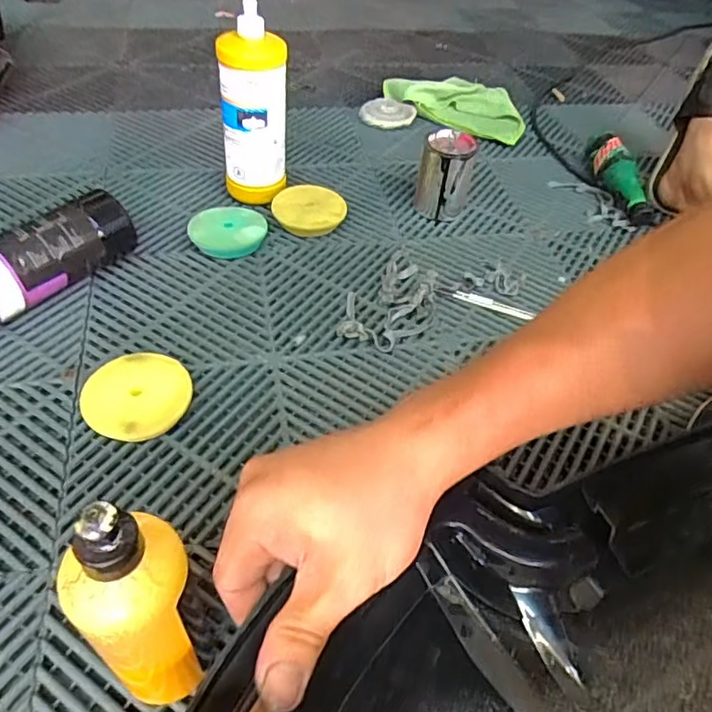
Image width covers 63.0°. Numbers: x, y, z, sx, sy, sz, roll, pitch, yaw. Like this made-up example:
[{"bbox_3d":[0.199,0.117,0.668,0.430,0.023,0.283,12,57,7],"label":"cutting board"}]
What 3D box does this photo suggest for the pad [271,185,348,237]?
[{"bbox_3d":[-0.063,-0.198,0.792,0.095,0.032,0.090,10,47,3],"label":"pad"}]

